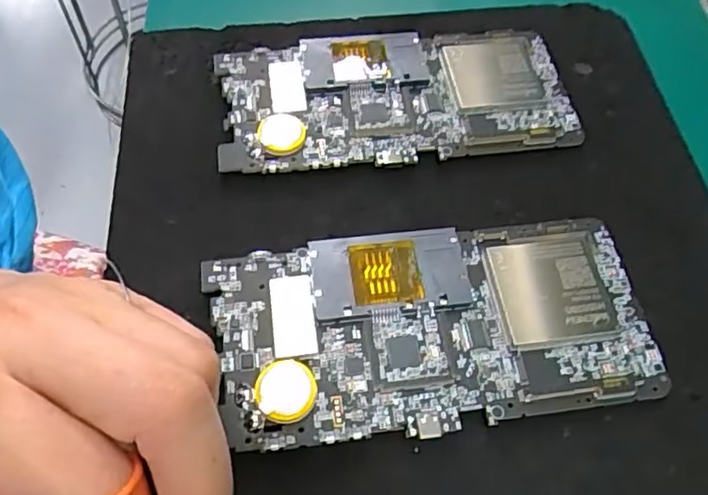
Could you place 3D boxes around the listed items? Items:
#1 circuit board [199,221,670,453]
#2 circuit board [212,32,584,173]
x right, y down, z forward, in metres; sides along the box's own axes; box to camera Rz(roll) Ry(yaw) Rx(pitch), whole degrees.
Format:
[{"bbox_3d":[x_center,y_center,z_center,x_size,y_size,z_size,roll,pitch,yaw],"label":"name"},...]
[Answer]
[{"bbox_3d":[0.027,0.027,0.209,0.151,0.007,0.070,-4,60,-7],"label":"circuit board"},{"bbox_3d":[0.018,-0.068,0.261,0.149,0.007,0.070,-6,60,-8],"label":"circuit board"}]

